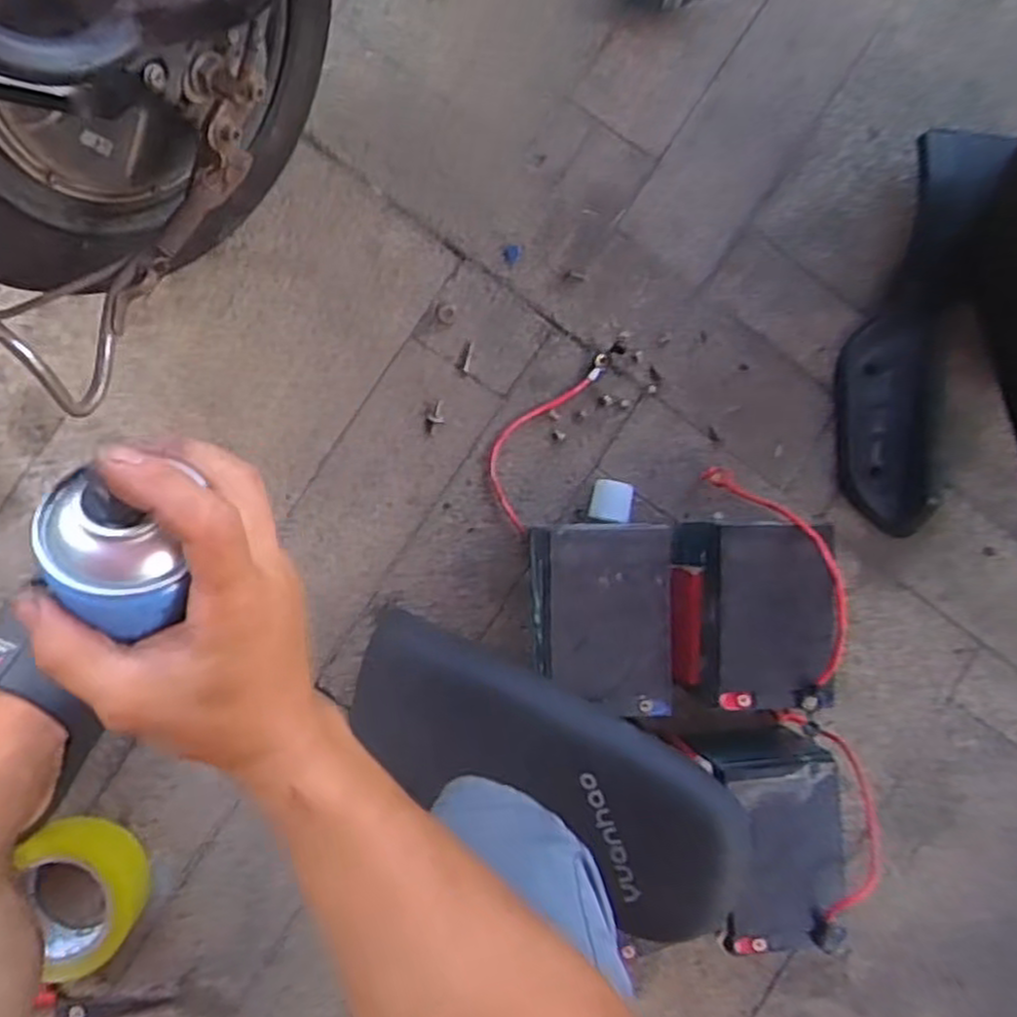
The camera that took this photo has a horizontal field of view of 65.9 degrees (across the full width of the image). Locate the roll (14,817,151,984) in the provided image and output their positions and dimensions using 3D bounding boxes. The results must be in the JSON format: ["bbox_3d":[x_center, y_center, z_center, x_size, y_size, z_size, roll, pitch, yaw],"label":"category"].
[{"bbox_3d":[-0.354,0.314,0.644,0.097,0.054,0.113,-13,91,-5],"label":"roll"}]

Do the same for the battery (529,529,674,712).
[{"bbox_3d":[0.075,0.088,0.650,0.109,0.097,0.154,-2,90,-5],"label":"battery"}]

